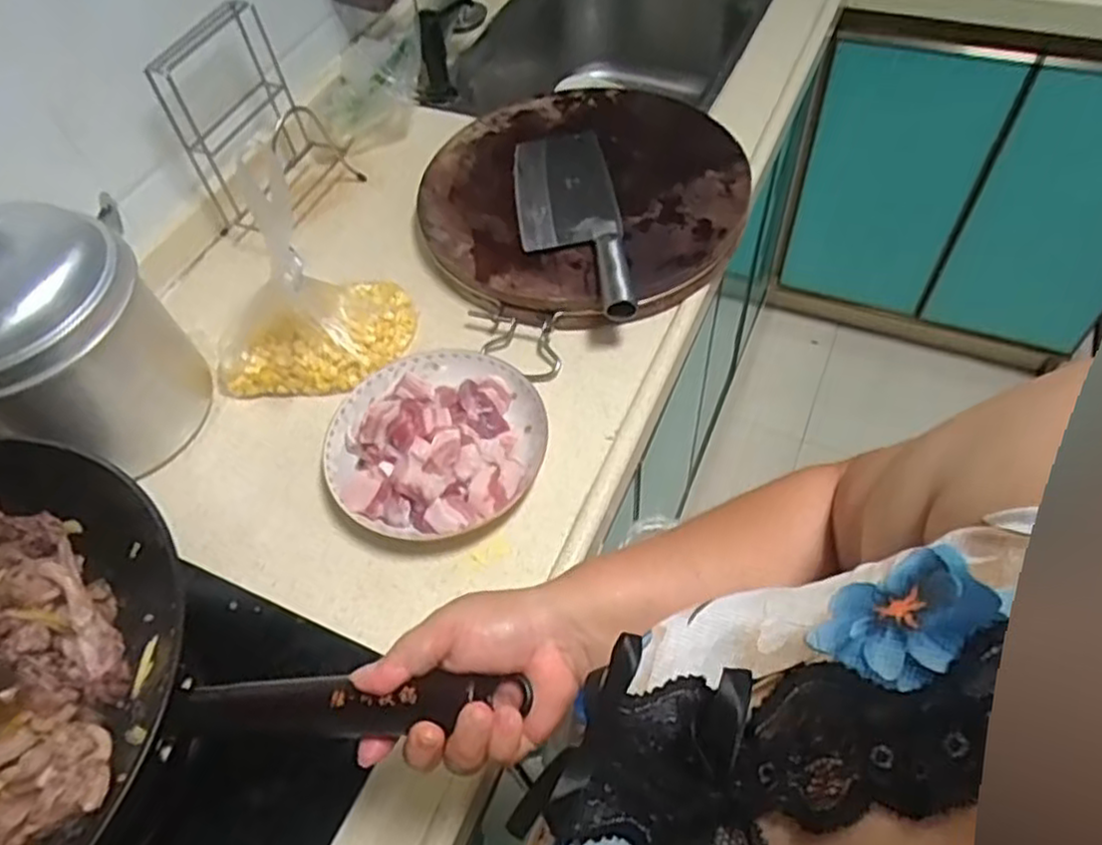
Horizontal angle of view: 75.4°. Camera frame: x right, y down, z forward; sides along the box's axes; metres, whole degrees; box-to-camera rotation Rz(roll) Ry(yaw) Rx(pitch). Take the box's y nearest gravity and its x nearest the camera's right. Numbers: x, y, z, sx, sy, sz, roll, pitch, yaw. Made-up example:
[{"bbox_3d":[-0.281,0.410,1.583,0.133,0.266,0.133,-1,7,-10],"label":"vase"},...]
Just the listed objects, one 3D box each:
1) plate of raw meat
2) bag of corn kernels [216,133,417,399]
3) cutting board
[{"bbox_3d":[-0.108,0.013,0.656,0.191,0.062,0.189,-2,58,3],"label":"plate of raw meat"},{"bbox_3d":[-0.251,-0.135,0.685,0.183,0.218,0.122,-2,58,3],"label":"bag of corn kernels"},{"bbox_3d":[0.036,-0.277,0.835,0.367,0.051,0.387,-4,58,2],"label":"cutting board"}]

